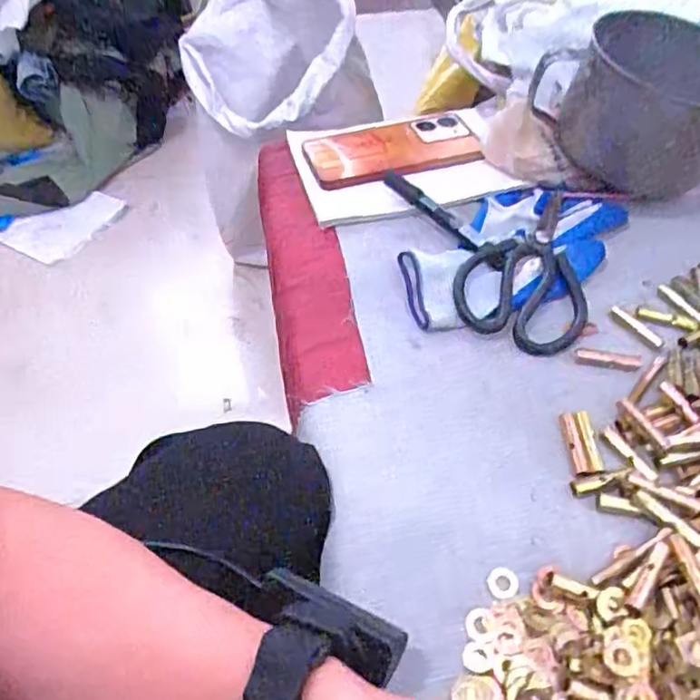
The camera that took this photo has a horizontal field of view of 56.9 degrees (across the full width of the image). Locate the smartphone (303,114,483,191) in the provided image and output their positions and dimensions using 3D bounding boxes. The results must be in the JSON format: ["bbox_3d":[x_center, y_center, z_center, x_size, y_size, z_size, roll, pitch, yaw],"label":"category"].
[{"bbox_3d":[0.041,-0.190,0.612,0.155,0.017,0.078,-13,59,-7],"label":"smartphone"}]

